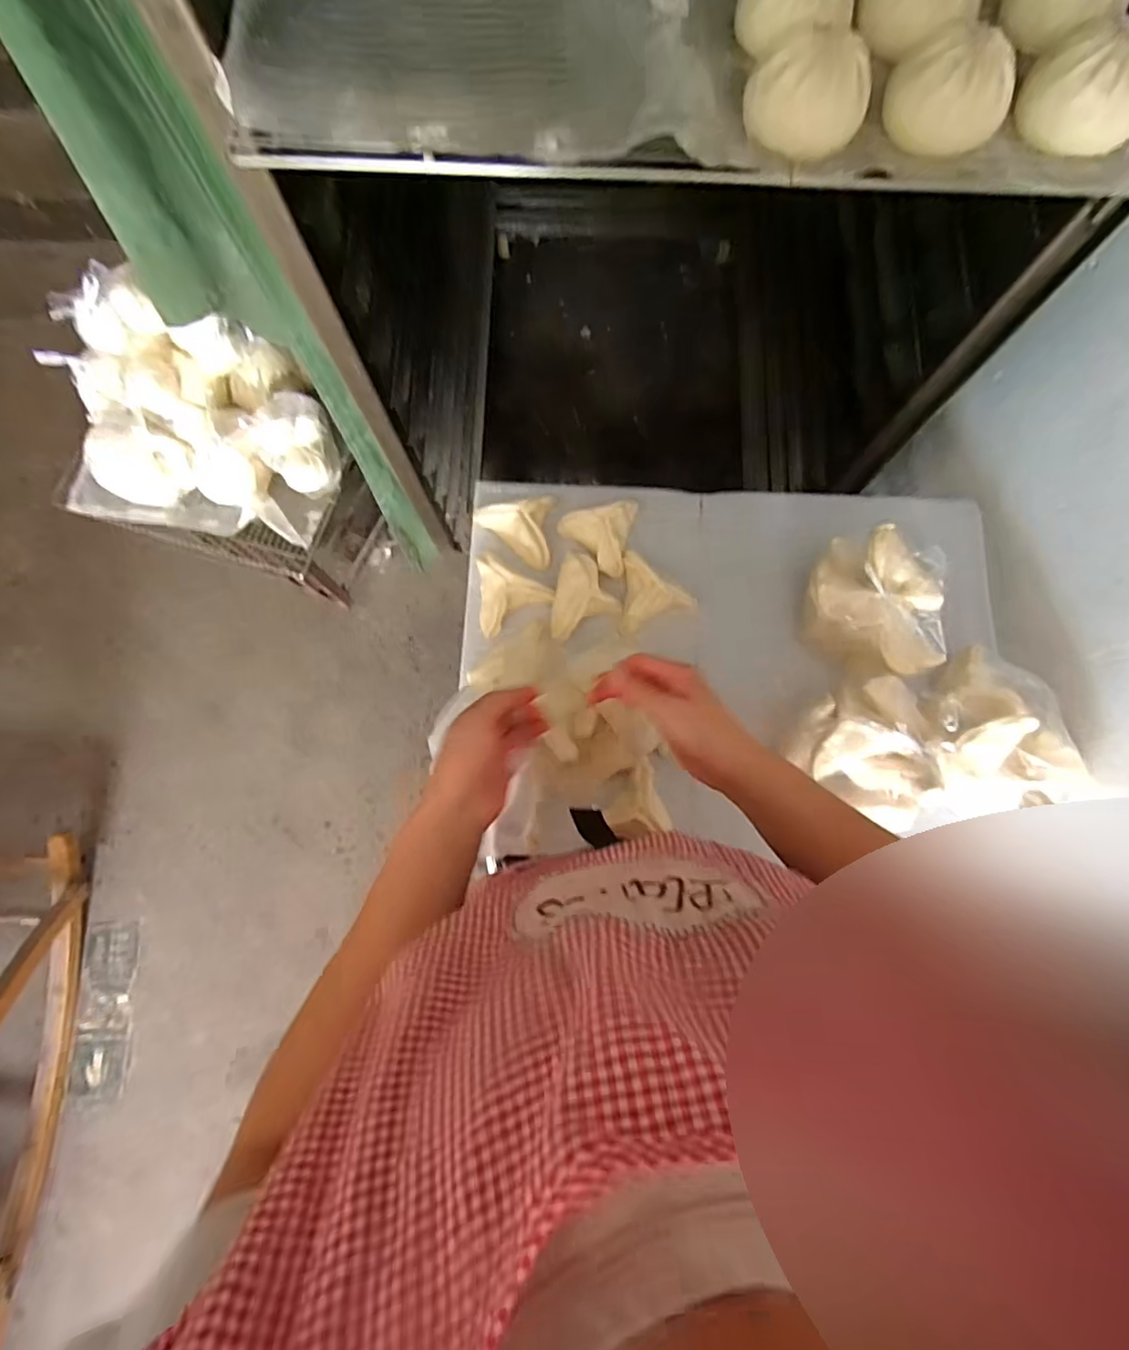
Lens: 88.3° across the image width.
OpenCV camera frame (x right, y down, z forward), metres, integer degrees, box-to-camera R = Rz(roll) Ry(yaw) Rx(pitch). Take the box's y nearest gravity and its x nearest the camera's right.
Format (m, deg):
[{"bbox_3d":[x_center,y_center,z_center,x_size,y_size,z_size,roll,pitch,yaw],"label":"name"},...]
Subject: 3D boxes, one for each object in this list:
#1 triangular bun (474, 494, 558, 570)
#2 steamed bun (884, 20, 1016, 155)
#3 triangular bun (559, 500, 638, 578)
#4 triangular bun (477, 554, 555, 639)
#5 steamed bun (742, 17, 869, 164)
[{"bbox_3d":[-0.072,-0.199,0.773,0.110,0.043,0.102,4,78,1],"label":"triangular bun"},{"bbox_3d":[0.277,-0.413,0.408,0.082,0.045,0.069,-1,78,0],"label":"steamed bun"},{"bbox_3d":[0.055,-0.178,0.762,0.102,0.031,0.093,-14,79,-3],"label":"triangular bun"},{"bbox_3d":[-0.064,-0.105,0.747,0.093,0.034,0.096,-4,78,-1],"label":"triangular bun"},{"bbox_3d":[0.178,-0.413,0.408,0.079,0.045,0.071,-39,81,-7],"label":"steamed bun"}]

